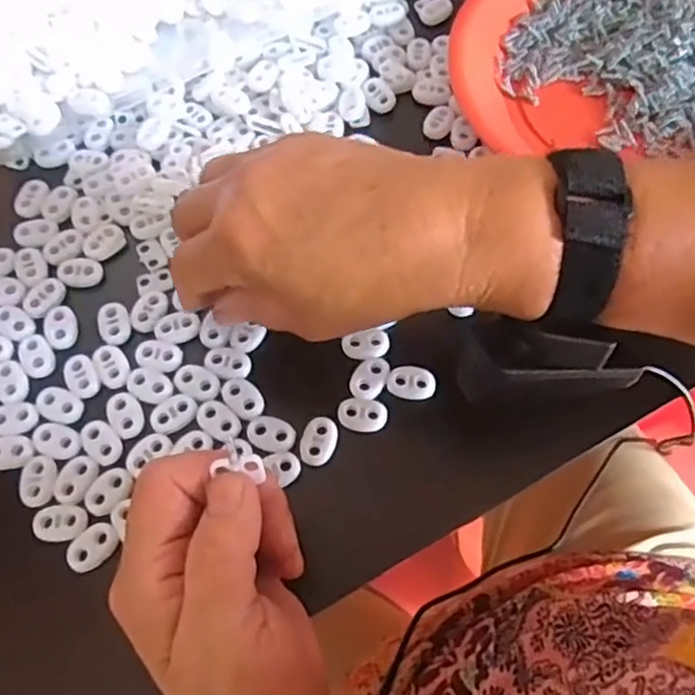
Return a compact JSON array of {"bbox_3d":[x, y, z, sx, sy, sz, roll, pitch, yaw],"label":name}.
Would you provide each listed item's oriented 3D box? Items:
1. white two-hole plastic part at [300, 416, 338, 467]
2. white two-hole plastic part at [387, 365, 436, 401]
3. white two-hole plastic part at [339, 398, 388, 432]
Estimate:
[{"bbox_3d":[-0.013,0.043,0.304,0.015,0.004,0.023,14,68,6],"label":"white two-hole plastic part"},{"bbox_3d":[0.031,0.017,0.316,0.023,0.004,0.016,5,67,2],"label":"white two-hole plastic part"},{"bbox_3d":[0.007,0.031,0.309,0.023,0.004,0.016,-4,67,-2],"label":"white two-hole plastic part"}]

